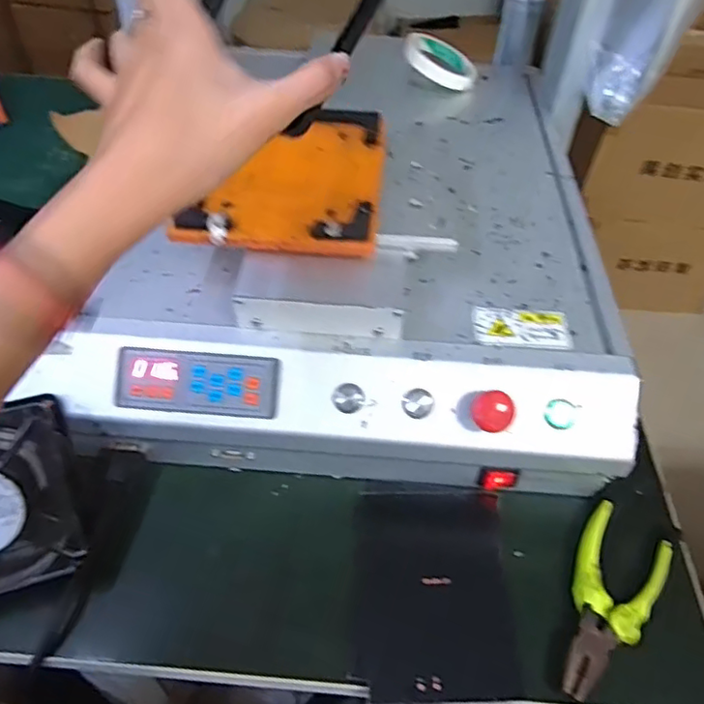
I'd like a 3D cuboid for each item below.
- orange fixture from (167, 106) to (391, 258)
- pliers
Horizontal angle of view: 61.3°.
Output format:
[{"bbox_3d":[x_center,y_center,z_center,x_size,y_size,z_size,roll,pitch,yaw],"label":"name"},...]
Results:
[{"bbox_3d":[-0.045,-0.151,0.494,0.140,0.016,0.196,6,48,2],"label":"orange fixture"},{"bbox_3d":[0.175,0.173,0.413,0.058,0.018,0.135,30,53,22],"label":"pliers"}]

